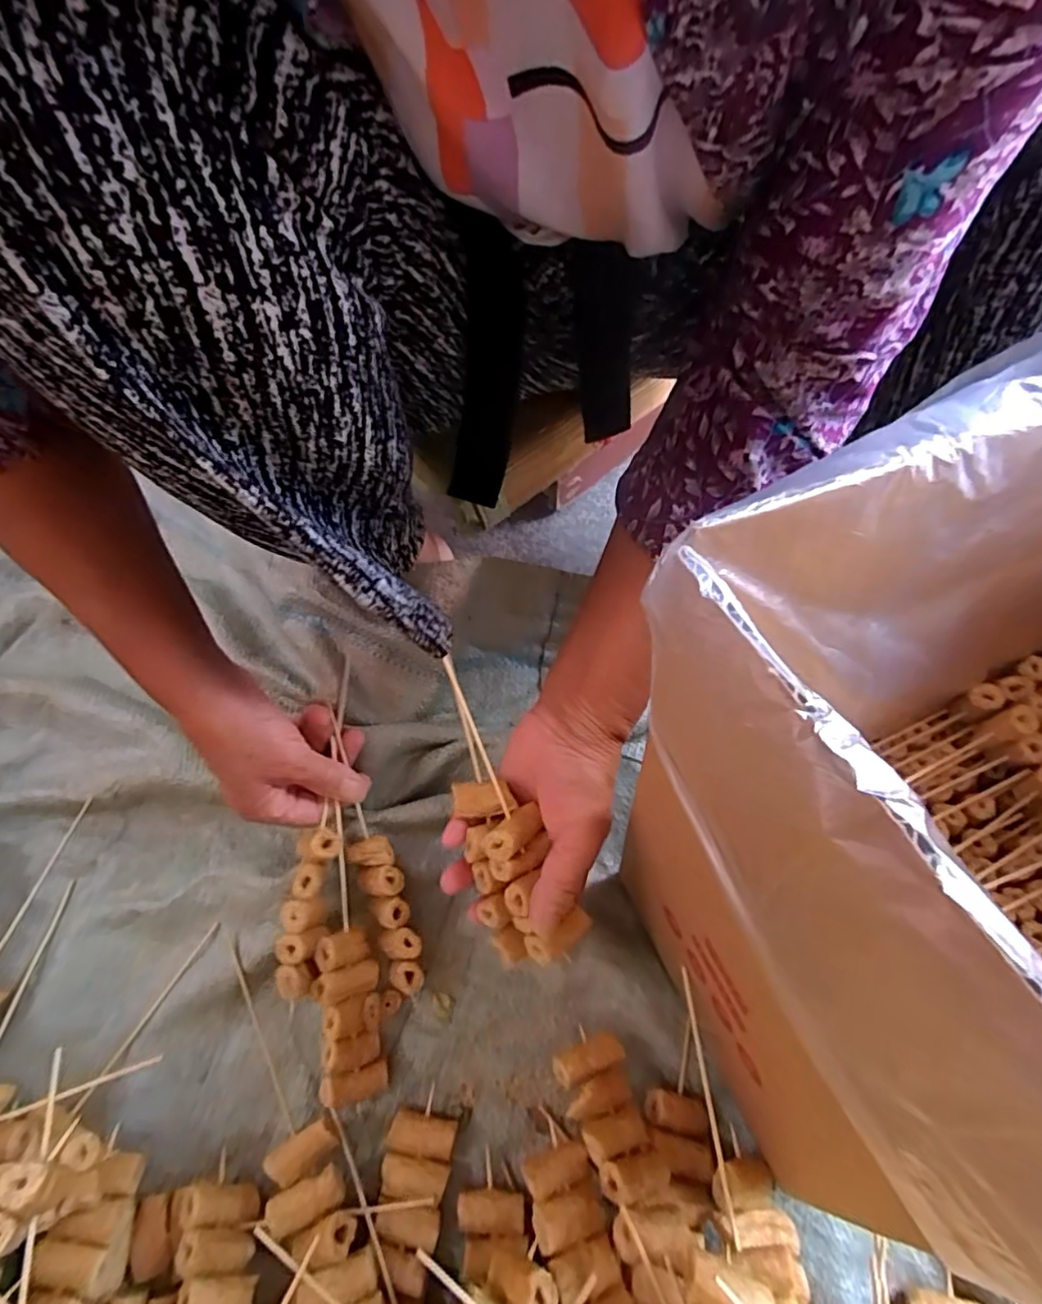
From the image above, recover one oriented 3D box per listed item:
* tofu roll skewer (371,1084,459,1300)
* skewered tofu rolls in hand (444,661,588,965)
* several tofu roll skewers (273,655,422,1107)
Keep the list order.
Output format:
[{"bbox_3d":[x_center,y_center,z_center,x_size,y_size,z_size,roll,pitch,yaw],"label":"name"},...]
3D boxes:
[{"bbox_3d":[-0.063,0.309,0.350,0.039,0.016,0.082,7,63,3],"label":"tofu roll skewer"},{"bbox_3d":[-0.016,0.093,0.374,0.058,0.045,0.185,-16,75,-9],"label":"skewered tofu rolls in hand"},{"bbox_3d":[-0.114,0.144,0.399,0.079,0.047,0.255,-7,77,-4],"label":"several tofu roll skewers"}]

